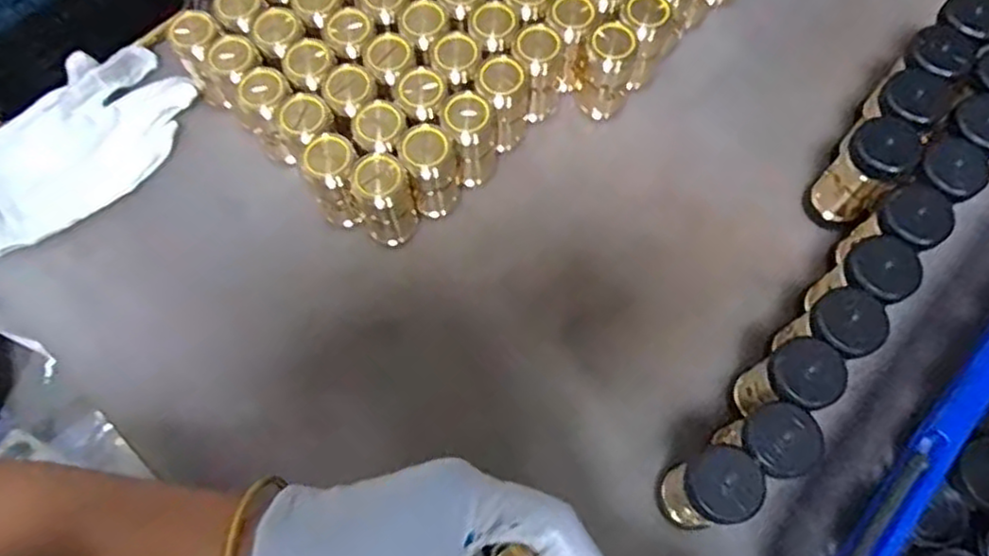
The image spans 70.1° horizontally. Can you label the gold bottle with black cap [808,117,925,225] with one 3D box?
[{"bbox_3d":[0.213,-0.060,0.411,0.033,0.075,0.029,41,75,14],"label":"gold bottle with black cap"}]

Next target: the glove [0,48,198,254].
[{"bbox_3d":[-0.275,-0.084,0.457,0.163,0.024,0.085,-43,75,-14],"label":"glove"}]

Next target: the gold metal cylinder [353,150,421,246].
[{"bbox_3d":[-0.064,-0.045,0.421,0.034,0.064,0.030,-19,71,-7],"label":"gold metal cylinder"}]

